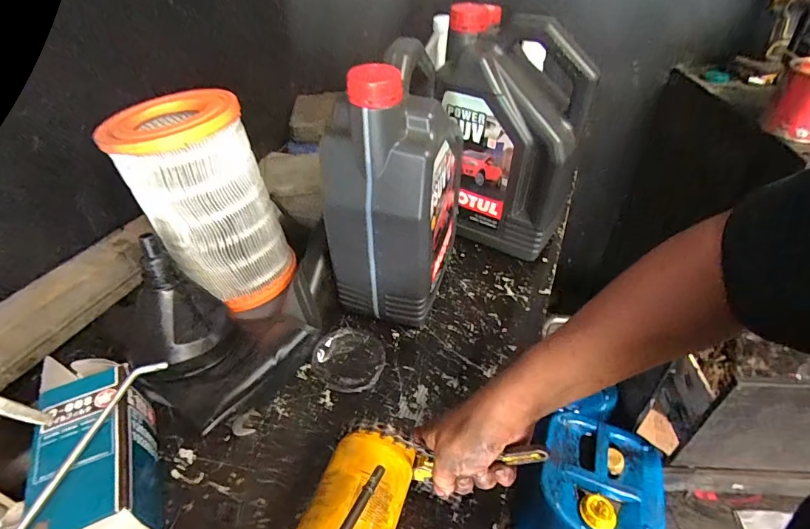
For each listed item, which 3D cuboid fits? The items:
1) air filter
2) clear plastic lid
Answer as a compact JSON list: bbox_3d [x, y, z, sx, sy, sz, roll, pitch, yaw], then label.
[{"bbox_3d":[-0.261,-0.079,0.574,0.159,0.250,0.151,-24,47,-22],"label":"air filter"},{"bbox_3d":[-0.076,0.126,0.580,0.093,0.012,0.091,-1,43,1],"label":"clear plastic lid"}]

